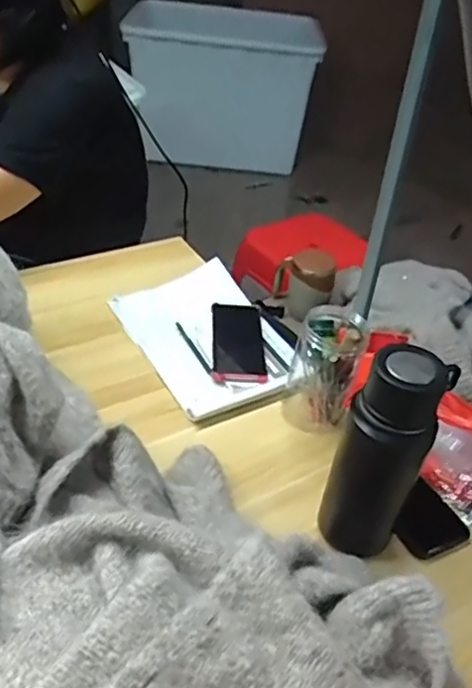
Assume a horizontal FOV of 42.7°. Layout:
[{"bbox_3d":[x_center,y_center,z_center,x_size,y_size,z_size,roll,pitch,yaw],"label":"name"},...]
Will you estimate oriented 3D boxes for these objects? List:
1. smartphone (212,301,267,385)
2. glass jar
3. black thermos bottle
[{"bbox_3d":[0.003,-0.005,0.904,0.079,0.018,0.163,6,42,-7],"label":"smartphone"},{"bbox_3d":[0.112,0.029,0.772,0.083,0.140,0.076,11,39,4],"label":"glass jar"},{"bbox_3d":[0.143,0.120,0.612,0.081,0.247,0.074,20,40,16],"label":"black thermos bottle"}]

